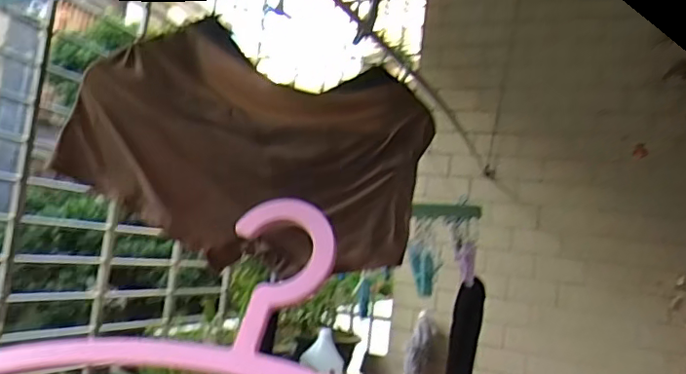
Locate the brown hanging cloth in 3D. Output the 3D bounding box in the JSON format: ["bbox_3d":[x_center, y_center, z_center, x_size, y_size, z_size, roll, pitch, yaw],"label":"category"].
[{"bbox_3d":[-0.088,-0.039,0.595,0.361,0.222,0.027,9,-7,-15],"label":"brown hanging cloth"}]

